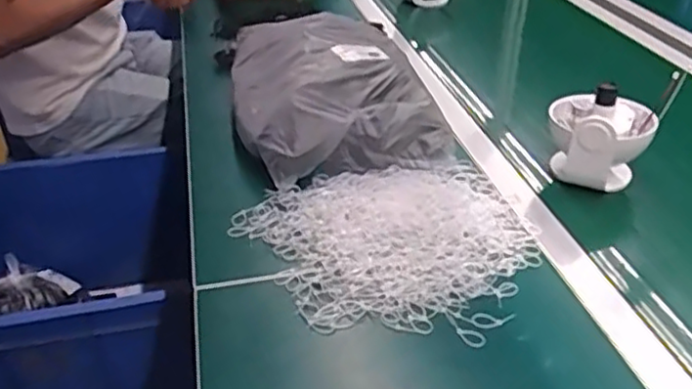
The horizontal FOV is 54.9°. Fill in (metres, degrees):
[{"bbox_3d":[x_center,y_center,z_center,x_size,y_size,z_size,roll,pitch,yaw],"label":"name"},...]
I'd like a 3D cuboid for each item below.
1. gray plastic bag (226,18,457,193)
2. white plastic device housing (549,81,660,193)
[{"bbox_3d":[-0.027,-0.146,0.897,0.243,0.099,0.342,-8,34,-12],"label":"gray plastic bag"},{"bbox_3d":[0.297,-0.063,0.774,0.110,0.107,0.087,8,34,11],"label":"white plastic device housing"}]

